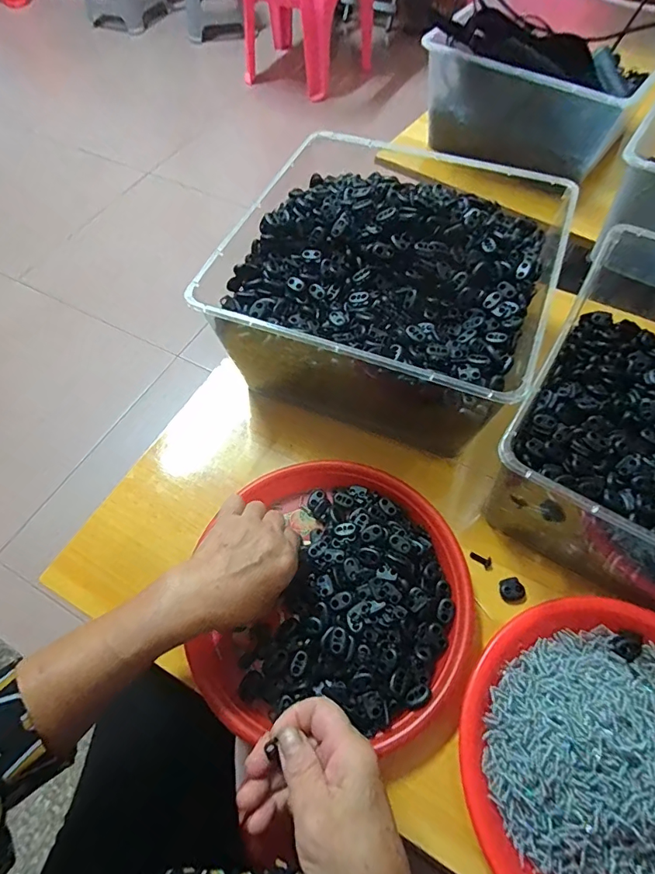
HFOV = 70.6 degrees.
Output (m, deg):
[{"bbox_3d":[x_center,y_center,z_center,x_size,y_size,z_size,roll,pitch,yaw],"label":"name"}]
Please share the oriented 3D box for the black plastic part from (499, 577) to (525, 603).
[{"bbox_3d":[0.161,0.133,0.403,0.020,0.004,0.020,-6,60,-2],"label":"black plastic part"}]

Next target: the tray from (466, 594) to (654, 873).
[{"bbox_3d":[0.212,0.231,0.317,0.215,0.047,0.219,-1,60,1],"label":"tray"}]

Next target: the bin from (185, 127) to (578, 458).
[{"bbox_3d":[0.062,-0.158,0.486,0.282,0.132,0.291,20,63,12],"label":"bin"}]

